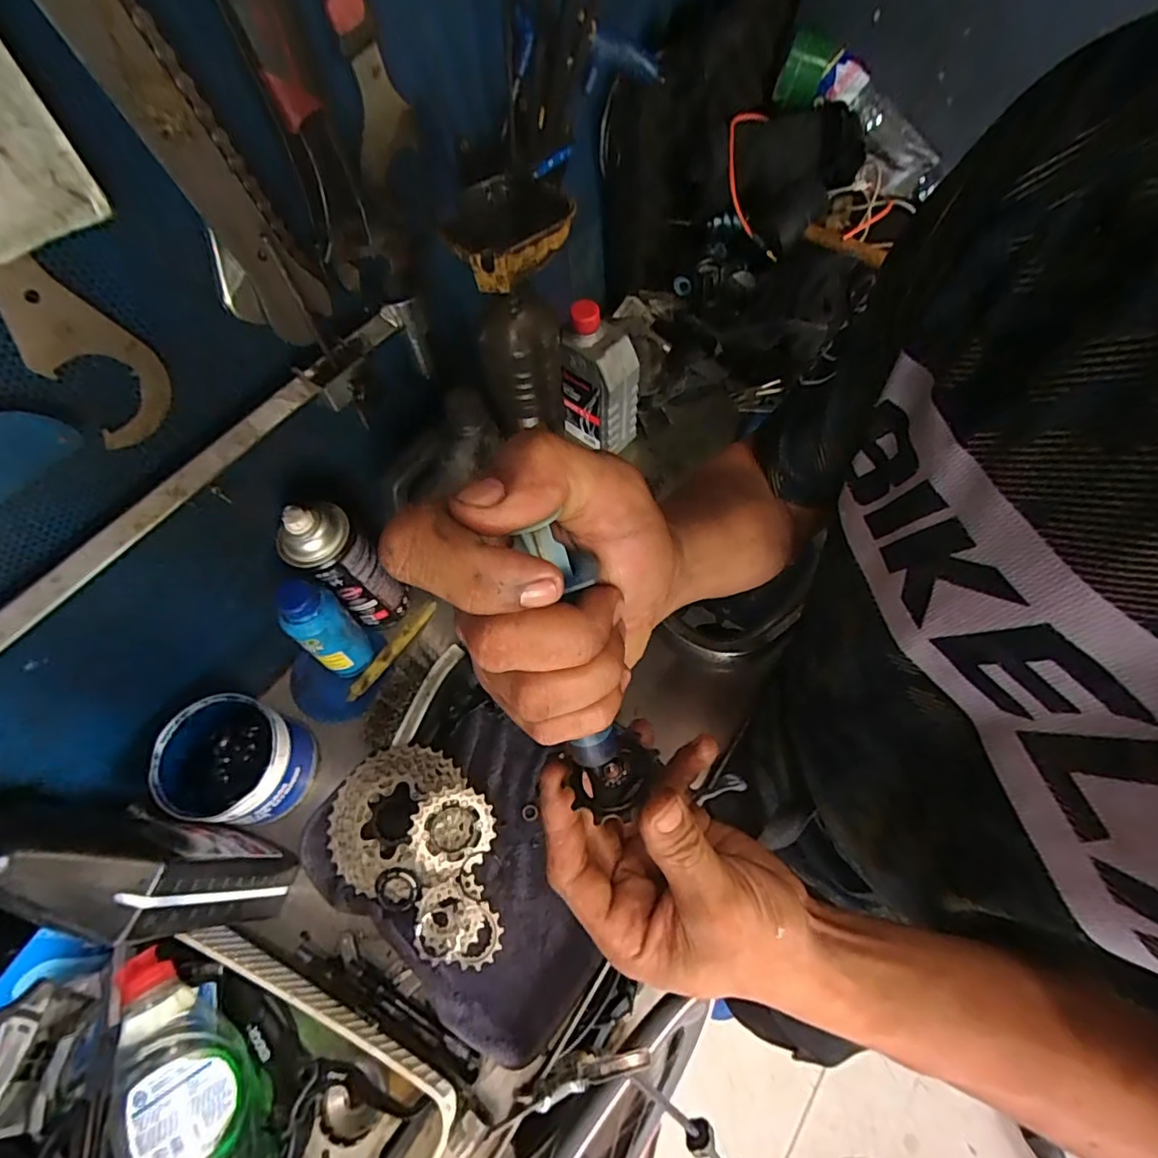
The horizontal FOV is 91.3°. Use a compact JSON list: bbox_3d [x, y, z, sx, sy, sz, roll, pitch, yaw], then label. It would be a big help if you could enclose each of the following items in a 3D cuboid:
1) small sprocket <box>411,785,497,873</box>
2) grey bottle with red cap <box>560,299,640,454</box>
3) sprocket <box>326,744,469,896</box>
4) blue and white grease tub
[{"bbox_3d":[-0.113,0.223,0.511,0.070,0.012,0.064,4,76,-15],"label":"small sprocket"},{"bbox_3d":[0.021,-0.219,0.634,0.080,0.165,0.059,29,68,17],"label":"grey bottle with red cap"},{"bbox_3d":[-0.169,0.215,0.523,0.127,0.023,0.118,-2,63,3],"label":"sprocket"},{"bbox_3d":[-0.311,0.167,0.515,0.115,0.092,0.101,17,66,13],"label":"blue and white grease tub"}]

